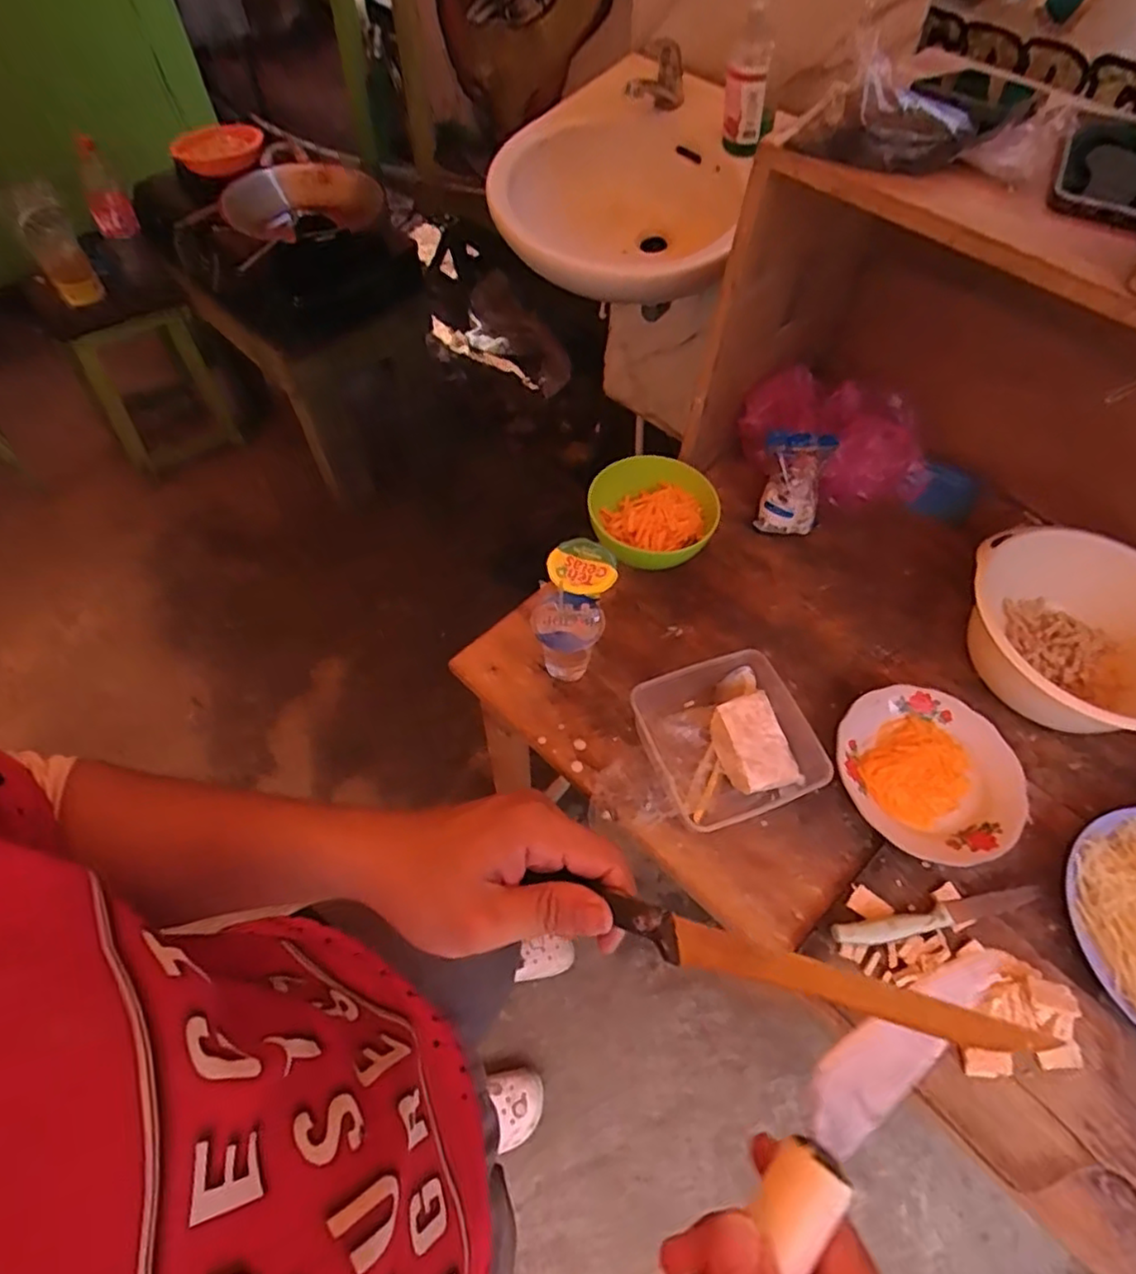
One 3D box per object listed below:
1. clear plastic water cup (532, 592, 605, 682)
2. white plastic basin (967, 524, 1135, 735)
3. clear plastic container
[{"bbox_3d":[-0.002,0.006,0.697,0.071,0.084,0.060,6,57,2],"label":"clear plastic water cup"},{"bbox_3d":[0.563,-0.003,0.724,0.198,0.094,0.256,-32,63,-21],"label":"white plastic basin"},{"bbox_3d":[0.158,0.105,0.667,0.165,0.050,0.158,-18,59,-13],"label":"clear plastic container"}]

